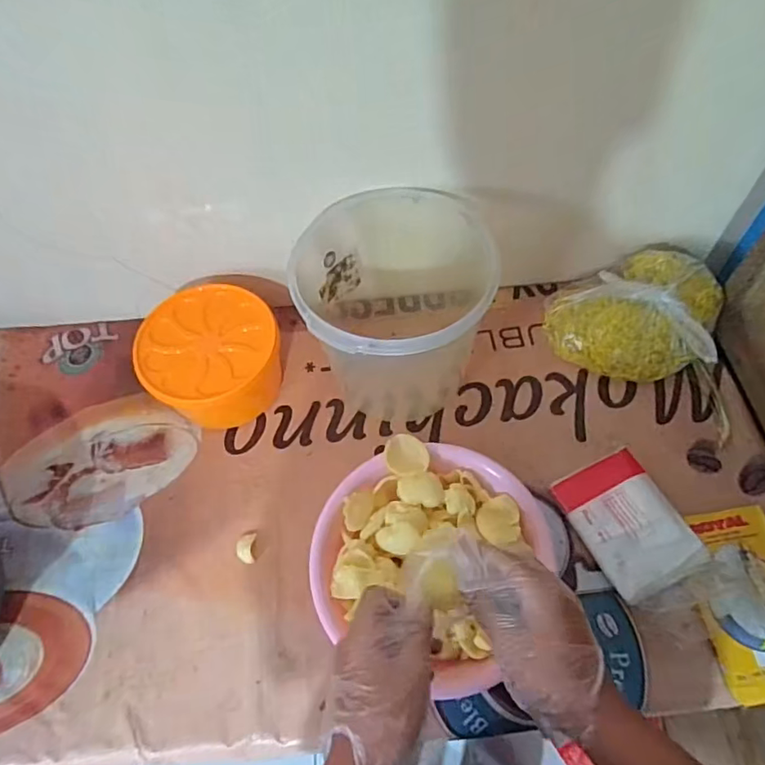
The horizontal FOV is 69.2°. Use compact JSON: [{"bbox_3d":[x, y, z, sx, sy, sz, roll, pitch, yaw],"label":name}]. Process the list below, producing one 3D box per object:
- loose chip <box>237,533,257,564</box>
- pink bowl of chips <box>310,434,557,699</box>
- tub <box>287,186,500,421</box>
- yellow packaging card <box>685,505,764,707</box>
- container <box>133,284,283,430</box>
[{"bbox_3d":[-0.180,0.219,0.734,0.024,0.004,0.040,-3,60,1],"label":"loose chip"},{"bbox_3d":[0.055,0.205,0.676,0.256,0.107,0.251,-1,60,2],"label":"pink bowl of chips"},{"bbox_3d":[0.017,-0.096,0.778,0.240,0.226,0.259,-1,60,2],"label":"tub"},{"bbox_3d":[0.436,0.251,0.648,0.119,0.056,0.206,-8,60,-2],"label":"yellow packaging card"},{"bbox_3d":[-0.250,-0.035,0.824,0.176,0.122,0.167,-1,60,2],"label":"container"}]

